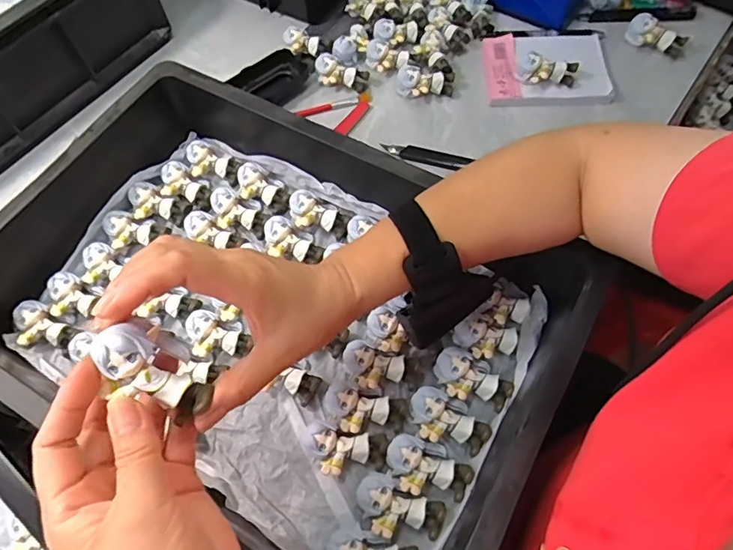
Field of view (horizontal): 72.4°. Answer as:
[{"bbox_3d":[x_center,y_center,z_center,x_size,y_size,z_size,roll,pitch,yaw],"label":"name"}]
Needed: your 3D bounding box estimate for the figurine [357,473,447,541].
[{"bbox_3d":[0.023,0.173,0.367,0.063,0.024,0.038,25,67,13],"label":"figurine"}]

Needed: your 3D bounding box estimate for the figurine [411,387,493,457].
[{"bbox_3d":[0.065,0.115,0.393,0.063,0.024,0.038,21,66,12],"label":"figurine"}]

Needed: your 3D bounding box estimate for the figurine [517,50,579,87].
[{"bbox_3d":[0.202,-0.228,0.561,0.066,0.025,0.029,10,64,7],"label":"figurine"}]

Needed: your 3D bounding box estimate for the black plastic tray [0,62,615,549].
[{"bbox_3d":[-0.091,0.019,0.415,0.472,0.096,0.312,28,68,15],"label":"black plastic tray"}]

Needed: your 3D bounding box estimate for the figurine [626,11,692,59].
[{"bbox_3d":[0.346,-0.282,0.592,0.071,0.021,0.033,23,66,-3],"label":"figurine"}]

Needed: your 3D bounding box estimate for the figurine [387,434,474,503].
[{"bbox_3d":[0.048,0.146,0.380,0.064,0.024,0.038,10,65,7],"label":"figurine"}]

